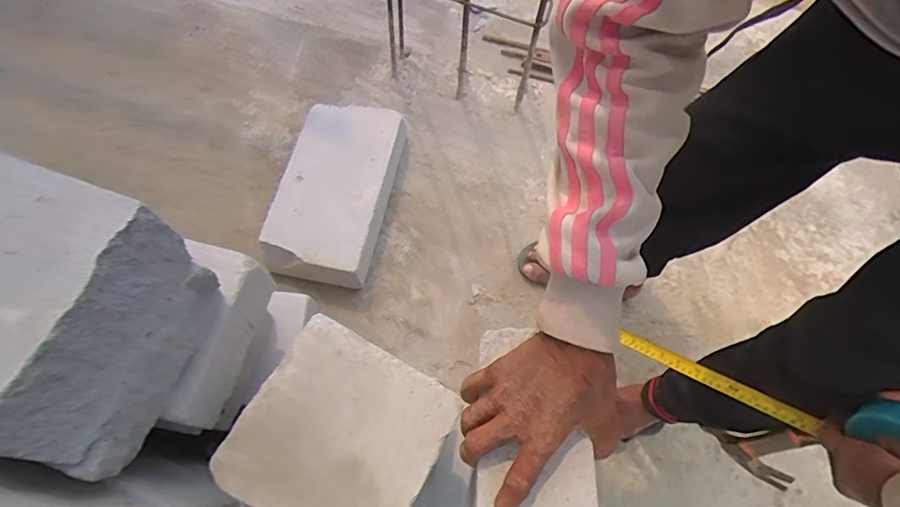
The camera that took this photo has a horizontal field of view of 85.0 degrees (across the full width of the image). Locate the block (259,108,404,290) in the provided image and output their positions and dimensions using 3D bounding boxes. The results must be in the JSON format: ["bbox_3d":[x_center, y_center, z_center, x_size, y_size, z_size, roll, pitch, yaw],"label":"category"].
[{"bbox_3d":[-0.227,-0.120,0.999,0.195,0.126,0.368,10,66,1],"label":"block"}]

